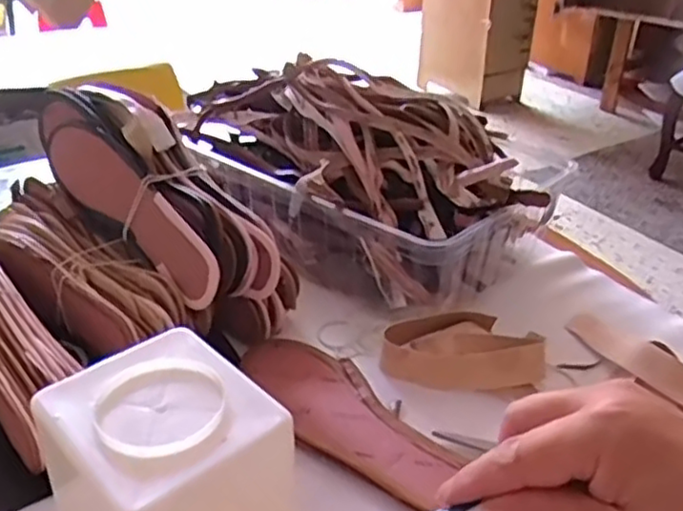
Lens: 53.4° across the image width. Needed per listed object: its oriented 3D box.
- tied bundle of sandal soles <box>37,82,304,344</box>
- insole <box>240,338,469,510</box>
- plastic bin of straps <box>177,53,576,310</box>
[{"bbox_3d":[-0.163,-0.045,0.598,0.297,0.116,0.102,41,46,19],"label":"tied bundle of sandal soles"},{"bbox_3d":[0.013,0.125,0.487,0.068,0.011,0.246,-22,37,-32],"label":"insole"},{"bbox_3d":[0.014,-0.093,0.721,0.410,0.147,0.246,26,40,36],"label":"plastic bin of straps"}]

